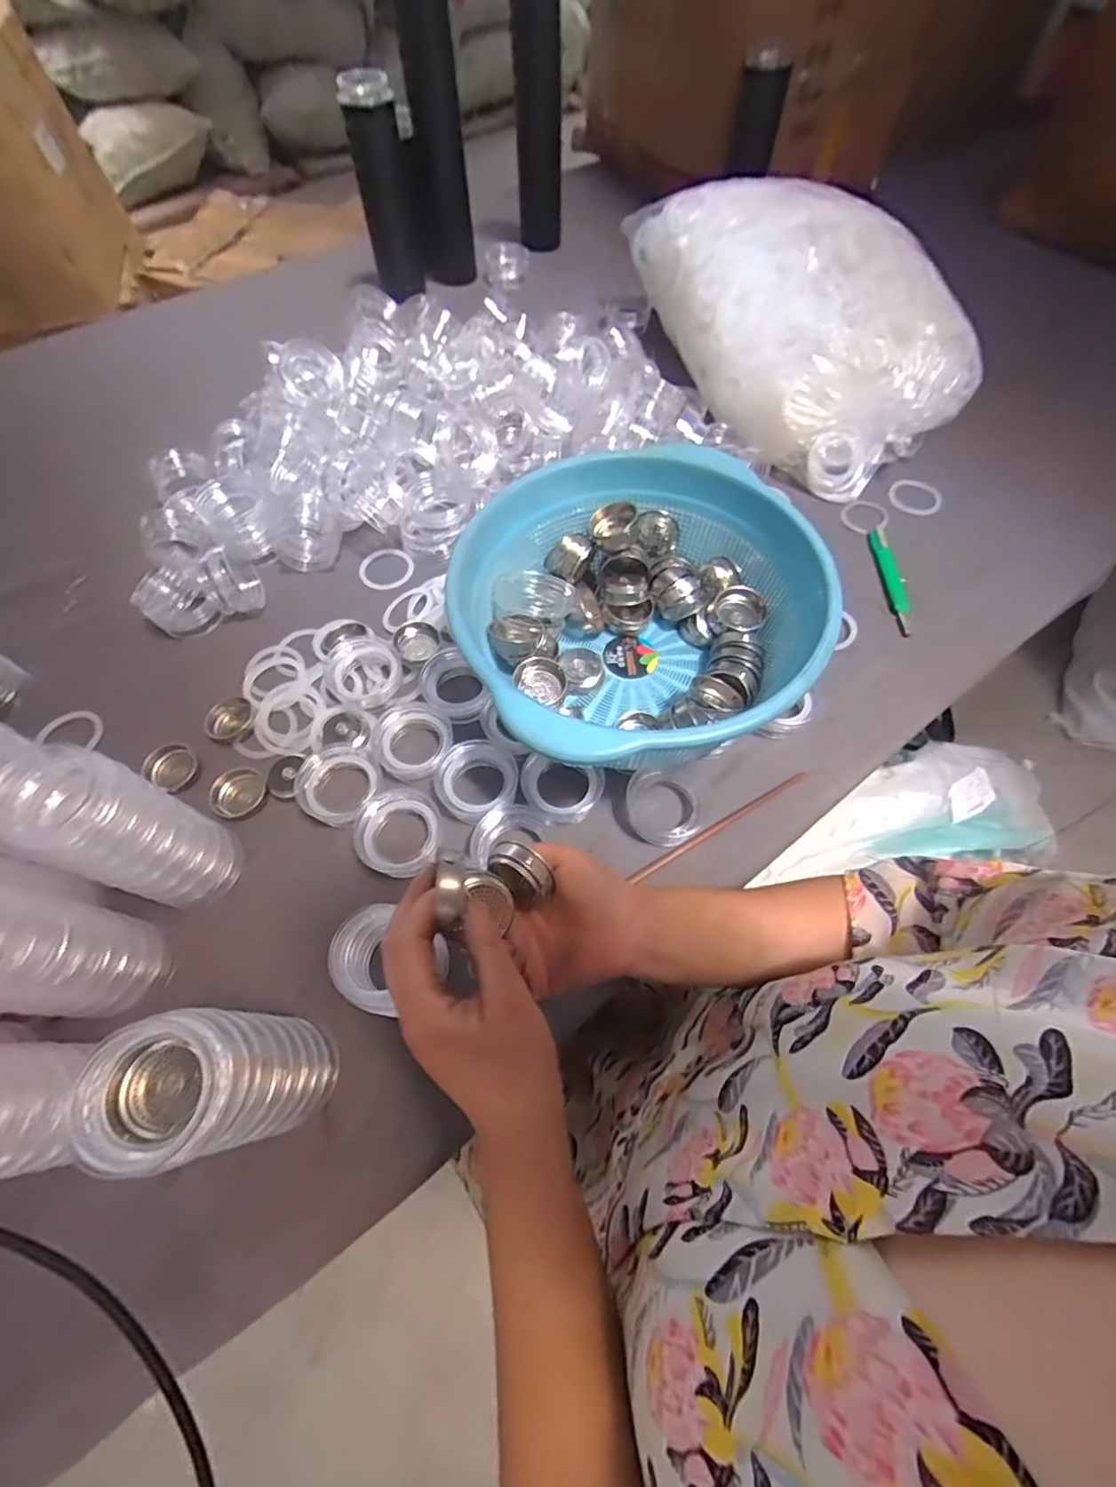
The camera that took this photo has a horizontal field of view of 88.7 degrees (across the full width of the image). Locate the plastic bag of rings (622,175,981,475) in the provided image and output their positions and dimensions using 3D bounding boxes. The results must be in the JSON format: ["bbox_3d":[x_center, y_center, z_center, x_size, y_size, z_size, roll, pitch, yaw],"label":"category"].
[{"bbox_3d":[0.288,-0.546,0.705,0.244,0.150,0.470,-20,64,-10],"label":"plastic bag of rings"}]

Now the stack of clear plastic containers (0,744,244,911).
[{"bbox_3d":[-0.299,0.066,0.406,0.067,0.153,0.067,20,65,10],"label":"stack of clear plastic containers"}]

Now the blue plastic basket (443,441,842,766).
[{"bbox_3d":[0.069,-0.105,0.471,0.290,0.112,0.272,0,63,0],"label":"blue plastic basket"}]

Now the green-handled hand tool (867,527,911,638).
[{"bbox_3d":[0.360,-0.176,0.613,0.021,0.012,0.143,2,63,1],"label":"green-handled hand tool"}]

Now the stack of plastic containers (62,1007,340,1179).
[{"bbox_3d":[-0.188,0.192,0.330,0.056,0.169,0.066,5,63,3],"label":"stack of plastic containers"}]

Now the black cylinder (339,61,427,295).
[{"bbox_3d":[-0.242,-0.797,0.822,0.082,0.232,0.061,-13,63,-6],"label":"black cylinder"}]

